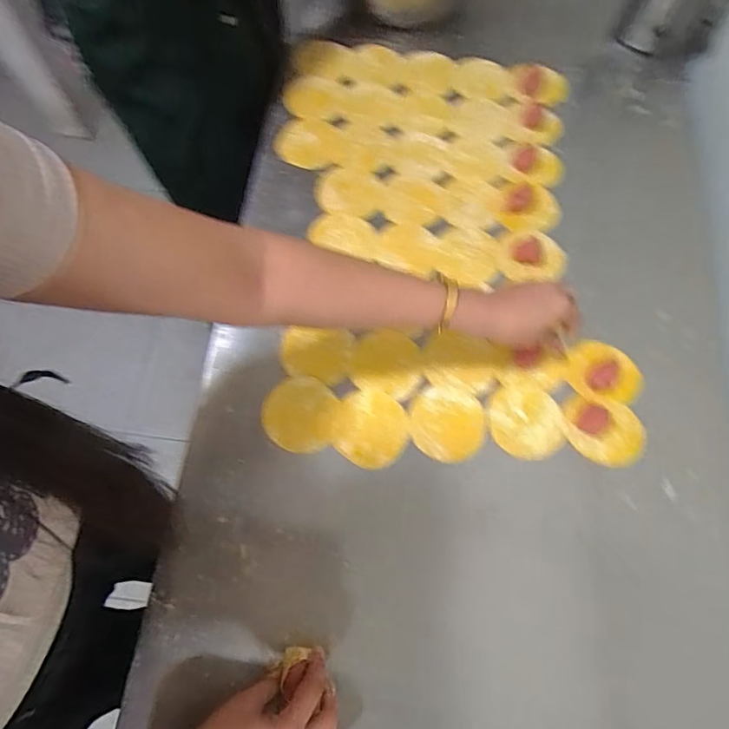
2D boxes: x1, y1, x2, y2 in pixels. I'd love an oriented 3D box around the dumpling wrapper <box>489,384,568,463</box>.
[{"bbox_3d":[0.181,0.064,0.542,0.082,0.006,0.080,12,68,2],"label":"dumpling wrapper"}]

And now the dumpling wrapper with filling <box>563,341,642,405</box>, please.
[{"bbox_3d":[0.279,0.009,0.566,0.088,0.011,0.066,14,68,3],"label":"dumpling wrapper with filling"}]

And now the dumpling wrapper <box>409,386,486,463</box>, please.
[{"bbox_3d":[0.092,0.066,0.540,0.080,0.004,0.082,1,68,-3],"label":"dumpling wrapper"}]

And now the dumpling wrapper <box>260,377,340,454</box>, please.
[{"bbox_3d":[-0.071,0.055,0.542,0.082,0.004,0.081,9,73,3],"label":"dumpling wrapper"}]

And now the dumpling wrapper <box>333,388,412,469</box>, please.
[{"bbox_3d":[0.008,0.071,0.537,0.079,0.006,0.083,9,68,1],"label":"dumpling wrapper"}]

